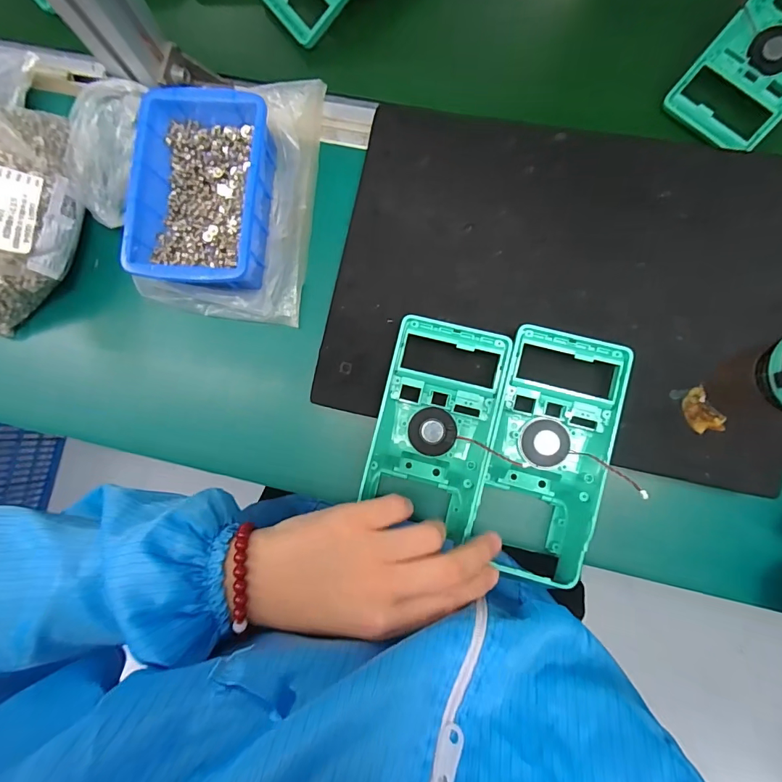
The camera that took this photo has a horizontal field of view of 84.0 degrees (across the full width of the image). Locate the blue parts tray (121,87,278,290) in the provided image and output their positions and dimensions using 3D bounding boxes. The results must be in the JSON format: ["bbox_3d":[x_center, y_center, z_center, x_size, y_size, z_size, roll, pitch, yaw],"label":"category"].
[{"bbox_3d":[-0.148,-0.160,0.350,0.099,0.044,0.158,5,86,4],"label":"blue parts tray"}]

